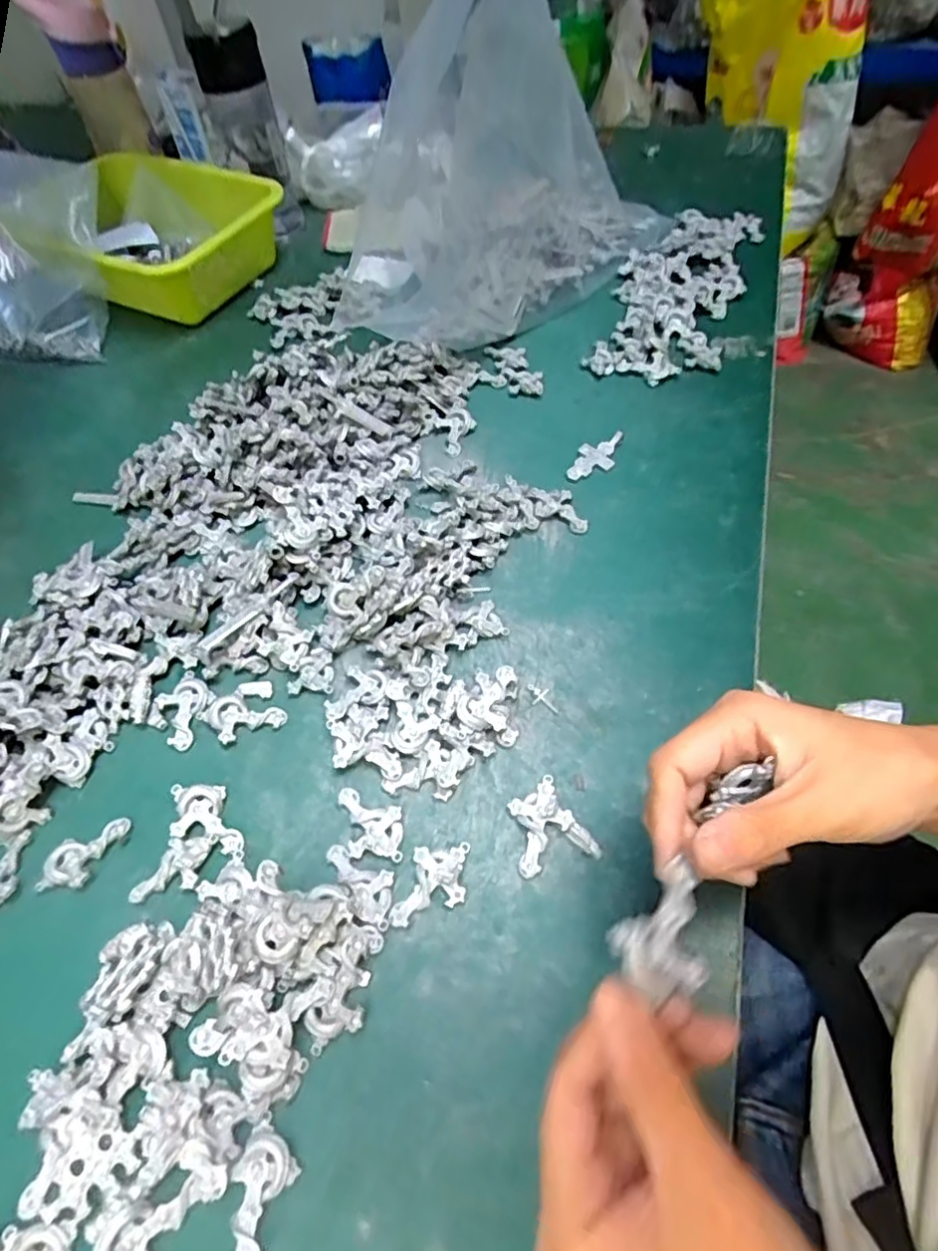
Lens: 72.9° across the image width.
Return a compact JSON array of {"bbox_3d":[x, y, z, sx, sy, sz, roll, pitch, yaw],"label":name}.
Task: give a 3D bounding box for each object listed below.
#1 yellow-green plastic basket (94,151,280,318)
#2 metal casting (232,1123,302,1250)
[{"bbox_3d":[-0.348,-0.421,0.684,0.257,0.071,0.207,21,61,18],"label":"yellow-green plastic basket"},{"bbox_3d":[-0.088,0.235,0.260,0.023,0.012,0.043,14,59,14],"label":"metal casting"}]

